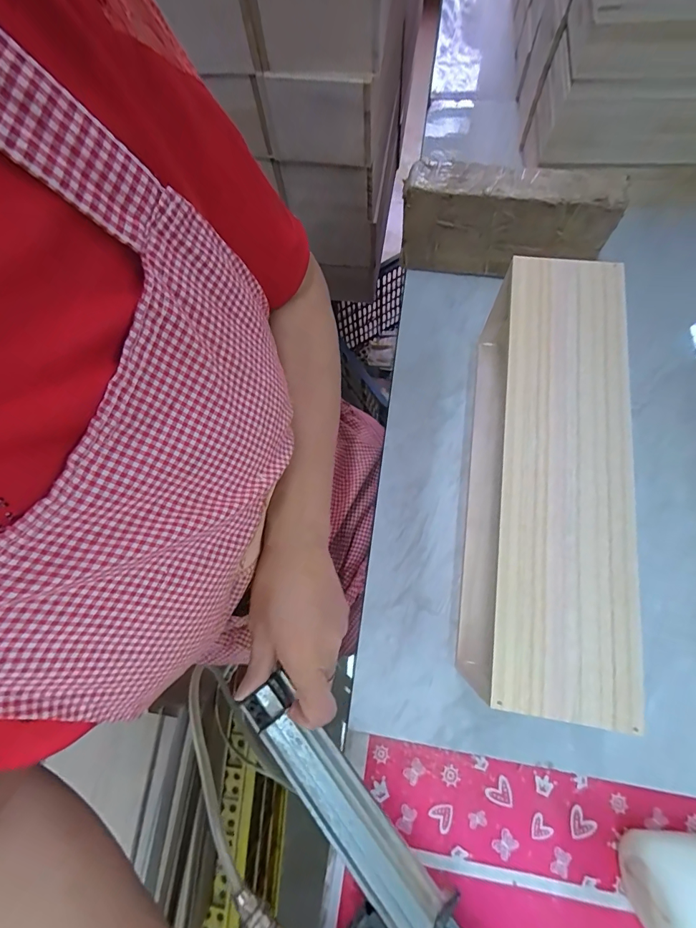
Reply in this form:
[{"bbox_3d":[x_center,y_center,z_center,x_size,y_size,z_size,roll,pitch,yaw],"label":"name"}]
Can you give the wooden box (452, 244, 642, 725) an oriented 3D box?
[{"bbox_3d":[0.158,0.005,0.339,0.086,0.129,0.341,8,74,4],"label":"wooden box"}]

